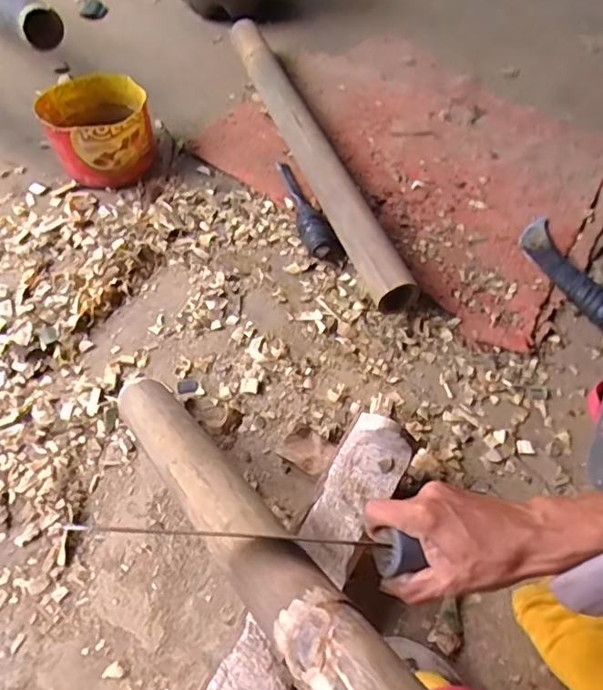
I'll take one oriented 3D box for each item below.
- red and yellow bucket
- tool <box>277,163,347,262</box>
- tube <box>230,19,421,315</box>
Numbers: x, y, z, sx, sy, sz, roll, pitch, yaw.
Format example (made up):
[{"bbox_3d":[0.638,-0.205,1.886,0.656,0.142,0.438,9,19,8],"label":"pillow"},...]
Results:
[{"bbox_3d":[-0.315,-0.340,0.875,0.157,0.096,0.161,-26,62,-15],"label":"red and yellow bucket"},{"bbox_3d":[0.001,-0.201,0.817,0.043,0.033,0.214,-19,60,-12],"label":"tool"},{"bbox_3d":[0.006,-0.318,0.878,0.065,0.065,0.684,-18,60,-11],"label":"tube"}]

